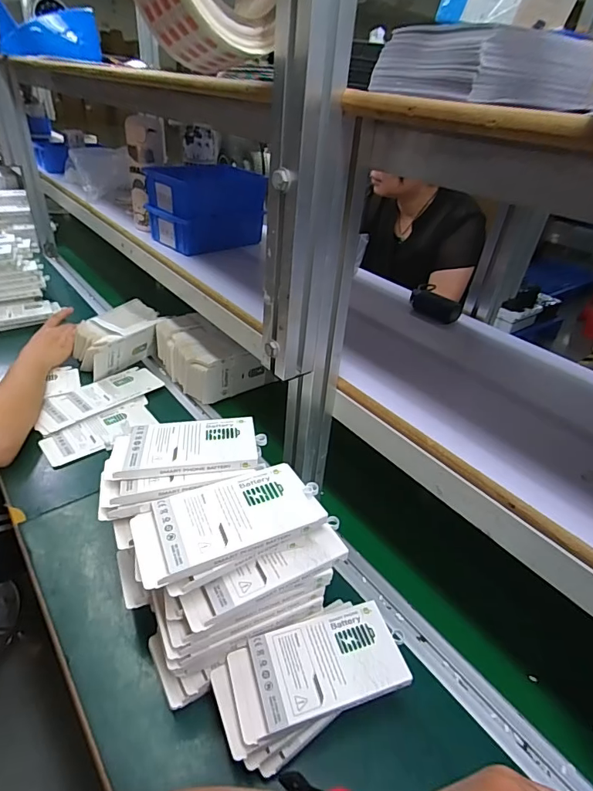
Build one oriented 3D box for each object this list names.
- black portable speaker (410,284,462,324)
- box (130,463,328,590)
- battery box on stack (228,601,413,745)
[{"bbox_3d":[0.209,-0.143,0.674,0.031,0.036,0.090,-16,41,-29],"label":"black portable speaker"},{"bbox_3d":[-0.059,0.111,0.398,0.165,0.018,0.077,-11,39,-24],"label":"box"},{"bbox_3d":[0.020,0.249,0.404,0.151,0.022,0.078,-7,37,-18],"label":"battery box on stack"}]

